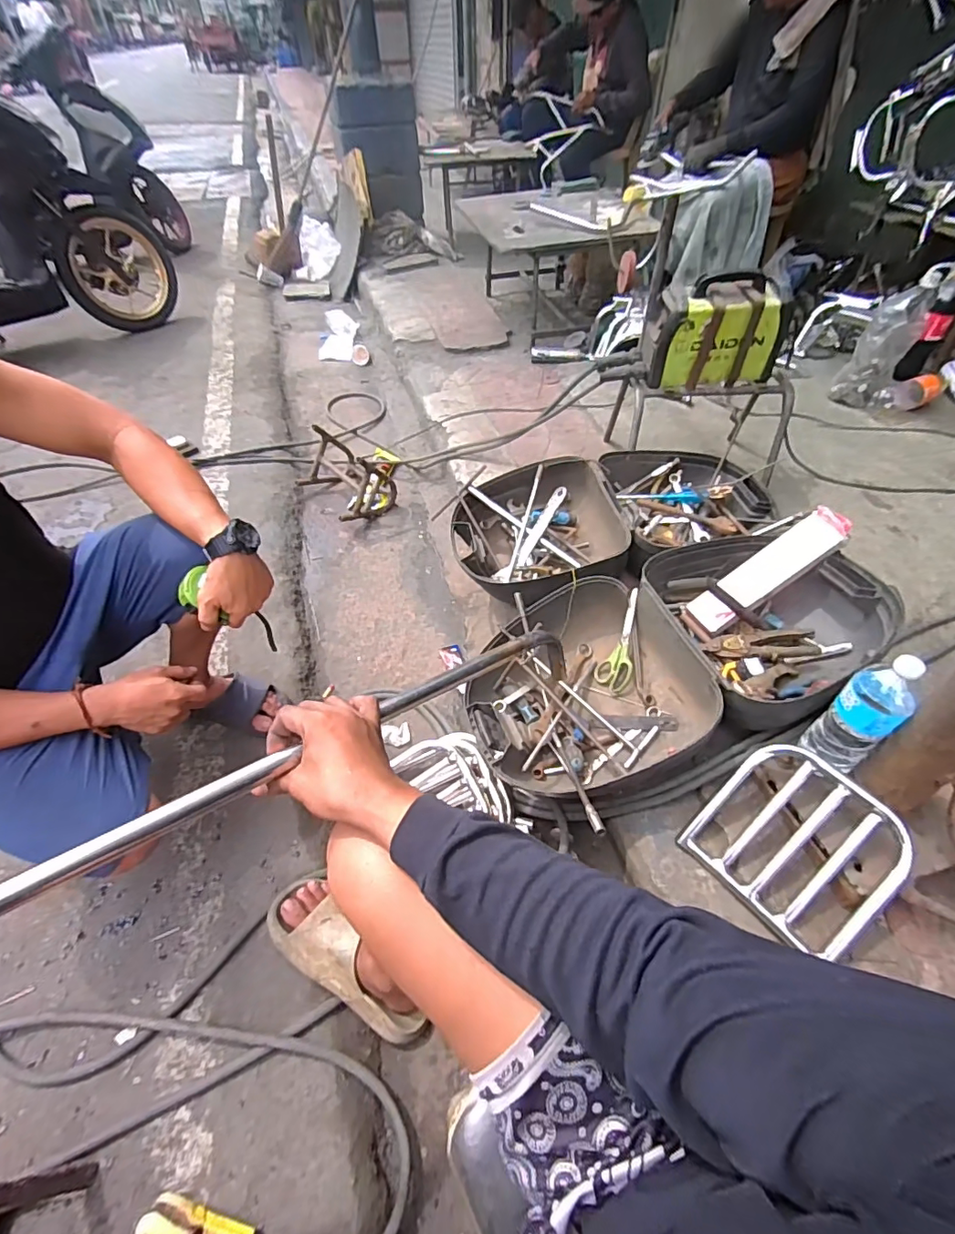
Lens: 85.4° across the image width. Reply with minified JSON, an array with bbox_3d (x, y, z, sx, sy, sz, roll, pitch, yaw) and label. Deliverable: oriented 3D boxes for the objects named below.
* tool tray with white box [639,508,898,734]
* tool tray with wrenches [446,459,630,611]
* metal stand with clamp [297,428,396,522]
[{"bbox_3d":[0.554,0.007,0.997,0.394,0.177,0.428,-4,49,-3],"label":"tool tray with white box"},{"bbox_3d":[0.134,-0.192,1.229,0.366,0.172,0.436,-6,49,-5],"label":"tool tray with wrenches"},{"bbox_3d":[-0.420,-0.464,1.637,0.215,0.211,0.294,-33,56,-25],"label":"metal stand with clamp"}]

